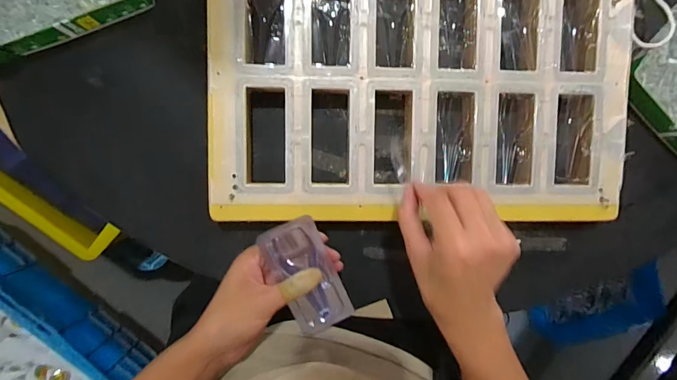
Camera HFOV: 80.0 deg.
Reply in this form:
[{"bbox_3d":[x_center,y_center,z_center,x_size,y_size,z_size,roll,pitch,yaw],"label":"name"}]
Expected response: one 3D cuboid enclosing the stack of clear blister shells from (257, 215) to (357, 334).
[{"bbox_3d":[-0.029,0.081,0.374,0.054,0.012,0.109,-25,103,-2],"label":"stack of clear blister shells"}]

